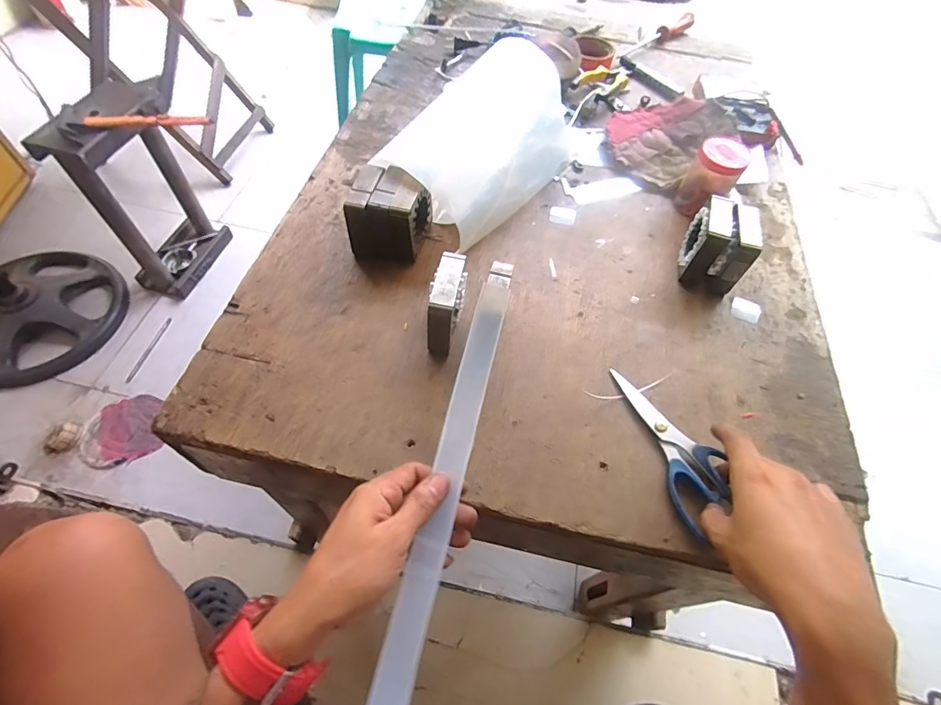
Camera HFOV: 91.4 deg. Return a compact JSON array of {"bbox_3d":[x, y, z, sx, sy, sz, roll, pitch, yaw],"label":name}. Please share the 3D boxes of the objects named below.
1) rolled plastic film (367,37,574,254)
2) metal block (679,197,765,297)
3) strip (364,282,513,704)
[{"bbox_3d":[0.020,-0.261,0.571,0.138,0.110,0.281,36,62,17],"label":"rolled plastic film"},{"bbox_3d":[0.280,-0.120,0.524,0.065,0.078,0.074,21,59,9],"label":"metal block"},{"bbox_3d":[-0.030,0.143,0.353,0.030,0.020,0.431,14,73,4],"label":"strip"}]

